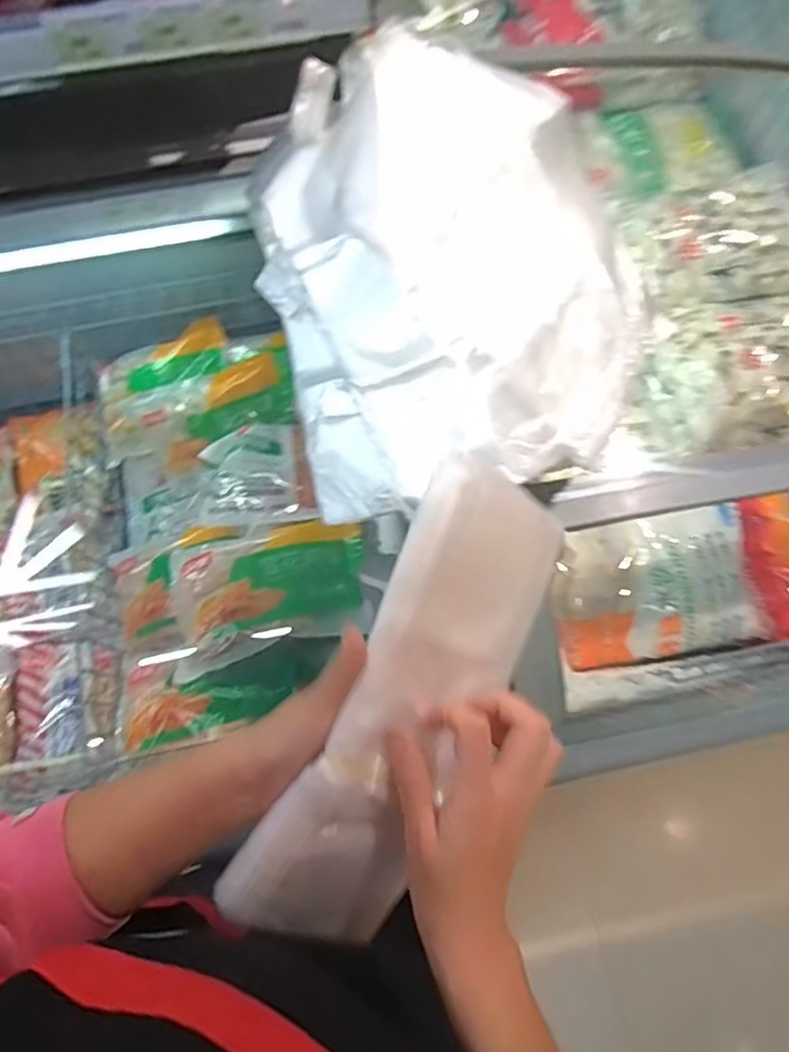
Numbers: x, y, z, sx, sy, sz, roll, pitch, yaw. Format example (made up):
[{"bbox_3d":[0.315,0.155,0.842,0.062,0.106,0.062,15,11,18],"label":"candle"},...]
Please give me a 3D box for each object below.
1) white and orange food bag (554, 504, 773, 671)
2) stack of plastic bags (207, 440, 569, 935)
[{"bbox_3d":[0.363,0.085,0.885,0.287,0.065,0.184,-9,73,-3],"label":"white and orange food bag"},{"bbox_3d":[0.012,0.112,0.383,0.020,0.127,0.293,23,85,49],"label":"stack of plastic bags"}]

